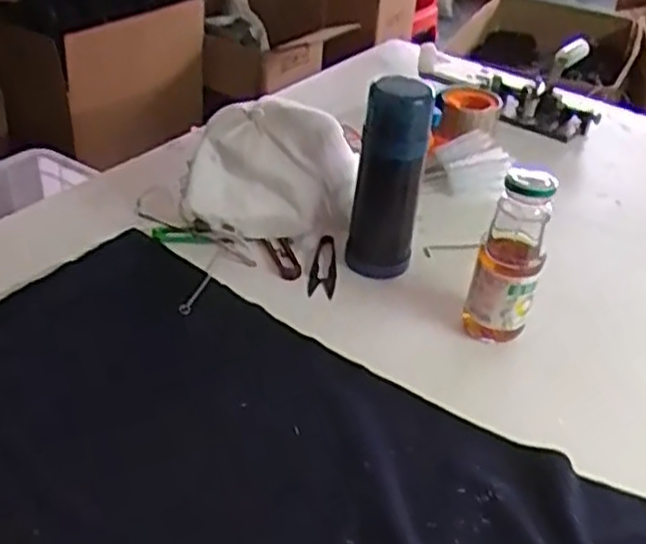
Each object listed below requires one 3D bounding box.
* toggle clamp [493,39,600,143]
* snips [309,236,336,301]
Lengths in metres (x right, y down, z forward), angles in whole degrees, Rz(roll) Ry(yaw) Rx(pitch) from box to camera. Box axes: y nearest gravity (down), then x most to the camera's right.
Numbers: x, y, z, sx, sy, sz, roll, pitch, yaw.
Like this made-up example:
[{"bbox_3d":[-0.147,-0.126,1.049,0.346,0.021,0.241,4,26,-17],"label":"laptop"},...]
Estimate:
[{"bbox_3d":[0.323,-0.264,1.107,0.152,0.087,0.153,11,37,8],"label":"toggle clamp"},{"bbox_3d":[0.001,-0.007,0.803,0.025,0.011,0.091,5,37,0],"label":"snips"}]

